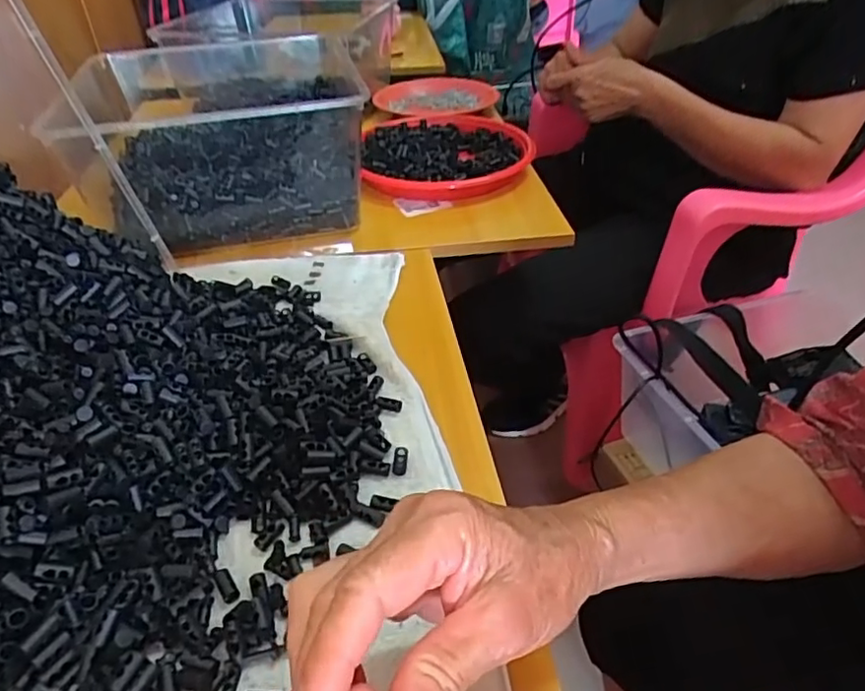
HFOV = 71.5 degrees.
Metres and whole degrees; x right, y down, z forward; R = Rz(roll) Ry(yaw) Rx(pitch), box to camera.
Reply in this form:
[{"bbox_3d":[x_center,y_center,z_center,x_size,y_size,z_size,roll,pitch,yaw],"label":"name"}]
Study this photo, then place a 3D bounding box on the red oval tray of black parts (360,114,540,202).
[{"bbox_3d":[0.018,-0.269,0.809,0.219,0.029,0.277,-1,39,0],"label":"red oval tray of black parts"}]

